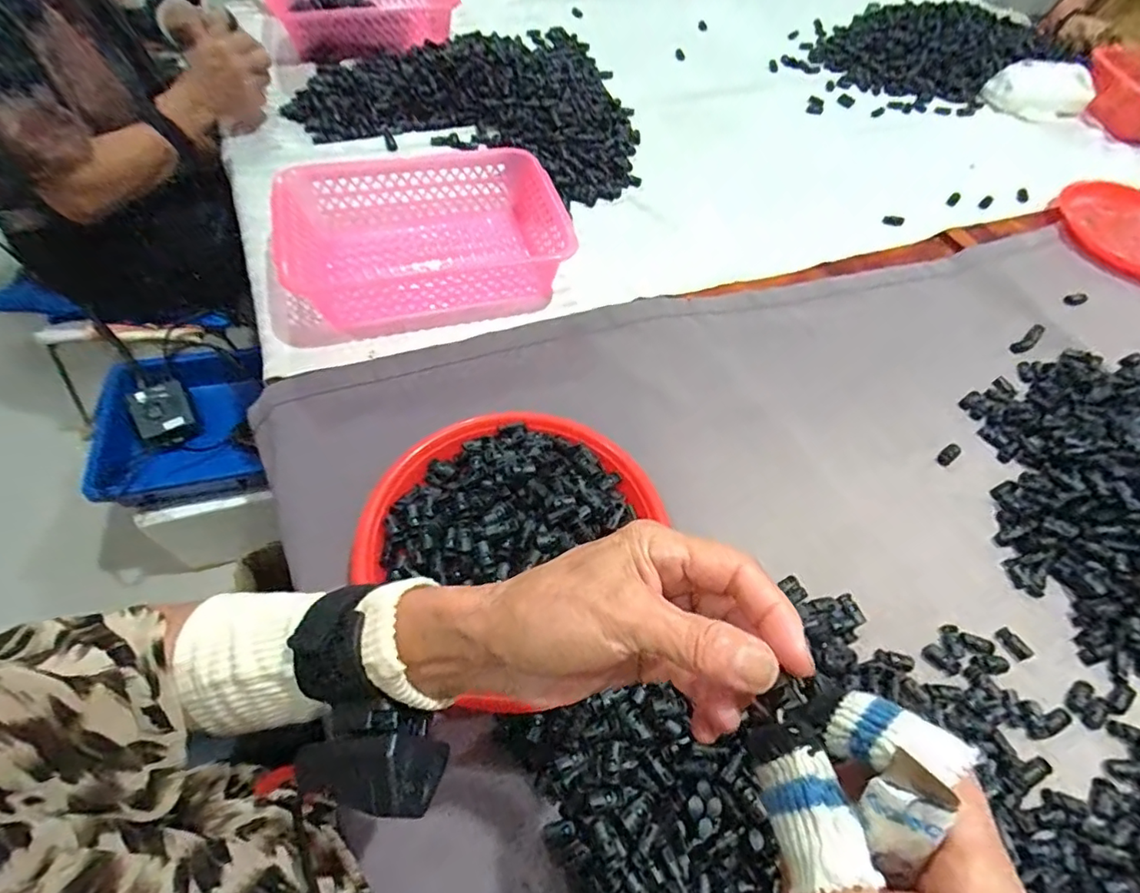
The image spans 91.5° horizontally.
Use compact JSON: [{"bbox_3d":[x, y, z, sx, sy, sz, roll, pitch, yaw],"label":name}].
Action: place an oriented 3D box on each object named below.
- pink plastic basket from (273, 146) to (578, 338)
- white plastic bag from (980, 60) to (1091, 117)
[{"bbox_3d":[-0.162,-0.242,0.647,0.310,0.082,0.221,-10,58,-11],"label":"pink plastic basket"},{"bbox_3d":[0.842,-0.638,0.995,0.164,0.058,0.083,35,61,17],"label":"white plastic bag"}]

